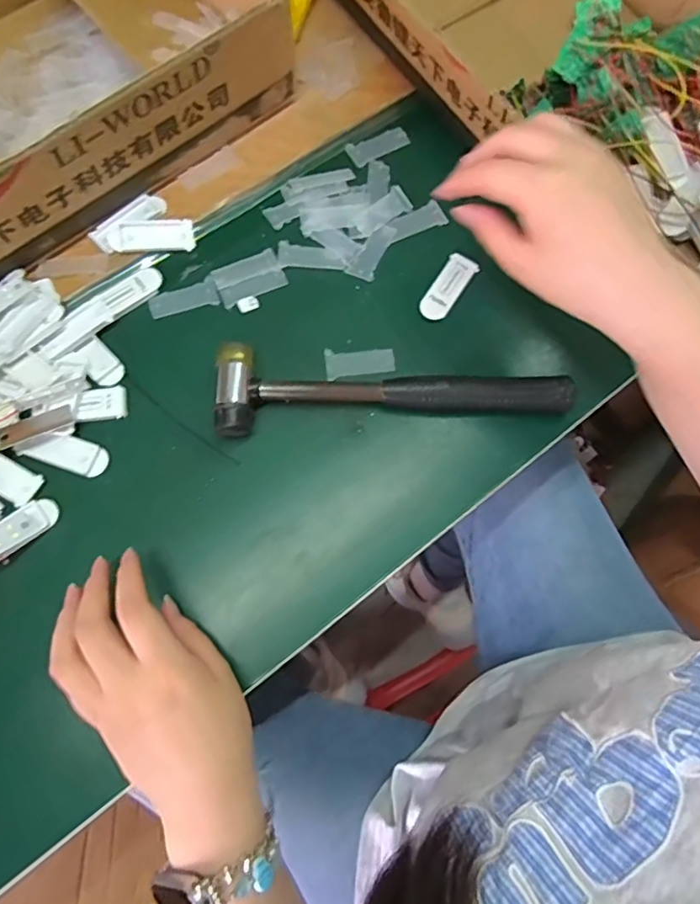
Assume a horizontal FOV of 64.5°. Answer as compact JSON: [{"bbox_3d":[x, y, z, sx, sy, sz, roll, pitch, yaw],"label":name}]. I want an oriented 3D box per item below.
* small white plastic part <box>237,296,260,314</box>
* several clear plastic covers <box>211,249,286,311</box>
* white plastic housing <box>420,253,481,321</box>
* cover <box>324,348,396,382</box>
[{"bbox_3d":[-0.072,-0.105,0.394,0.015,0.004,0.010,-24,76,-8],"label":"small white plastic part"},{"bbox_3d":[-0.072,-0.125,0.398,0.048,0.004,0.030,-25,76,-9],"label":"several clear plastic covers"},{"bbox_3d":[0.071,-0.118,0.400,0.023,0.005,0.054,30,75,7],"label":"white plastic housing"},{"bbox_3d":[0.007,-0.064,0.385,0.047,0.004,0.022,-9,74,-4],"label":"cover"}]

